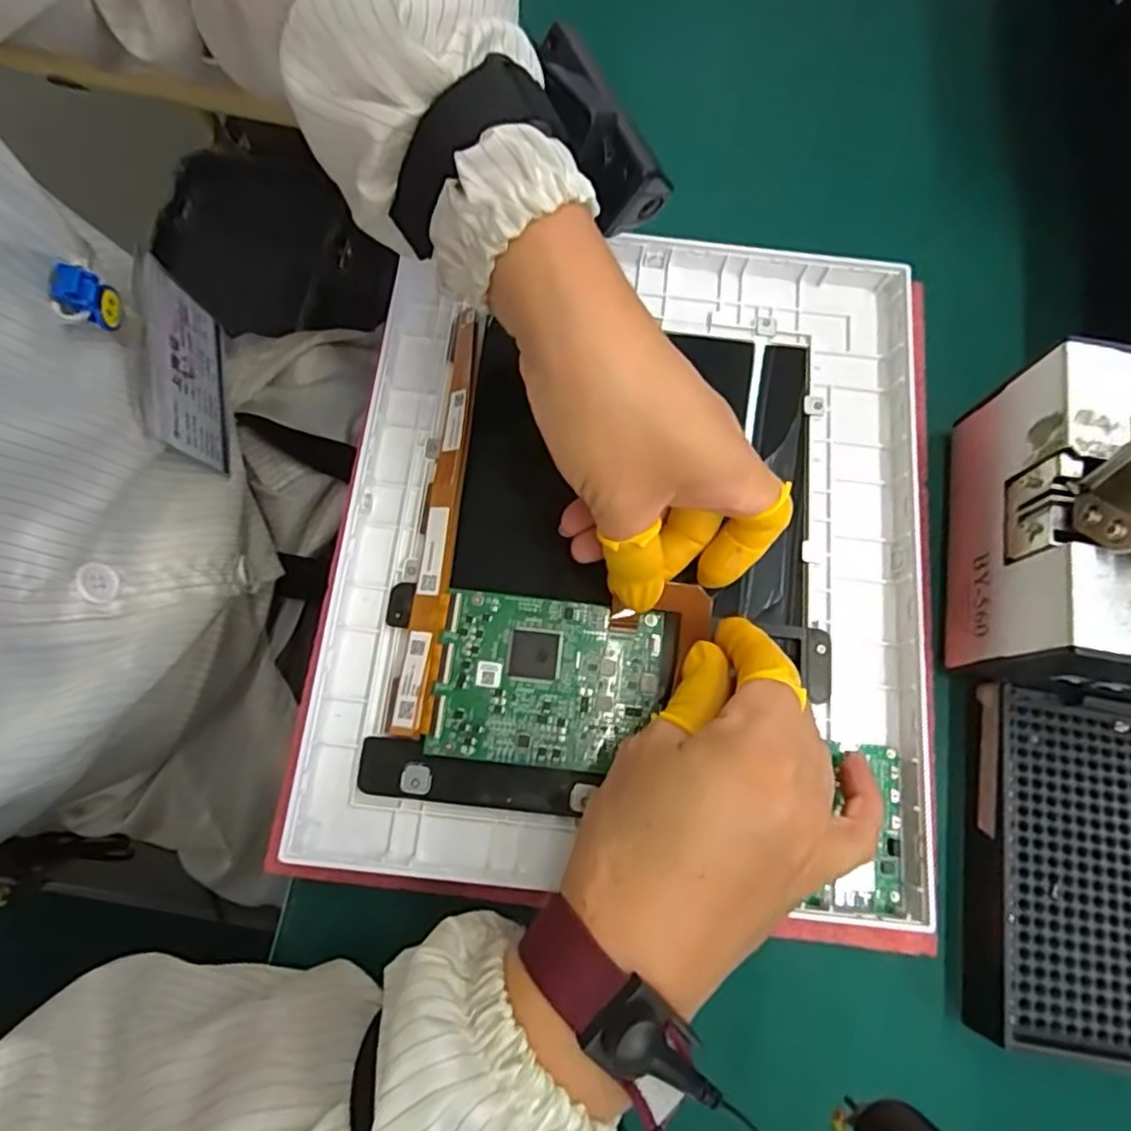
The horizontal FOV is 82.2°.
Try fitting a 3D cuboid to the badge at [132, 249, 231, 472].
[{"bbox_3d":[-0.203,-0.103,0.346,0.007,0.083,0.095,-7,76,-4],"label":"badge"}]

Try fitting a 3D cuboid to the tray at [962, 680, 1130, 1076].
[{"bbox_3d":[0.218,0.126,0.266,0.104,0.016,0.136,10,76,1],"label":"tray"}]

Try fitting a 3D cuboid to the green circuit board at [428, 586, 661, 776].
[{"bbox_3d":[-0.007,0.050,0.274,0.090,0.004,0.069,7,76,0],"label":"green circuit board"}]

